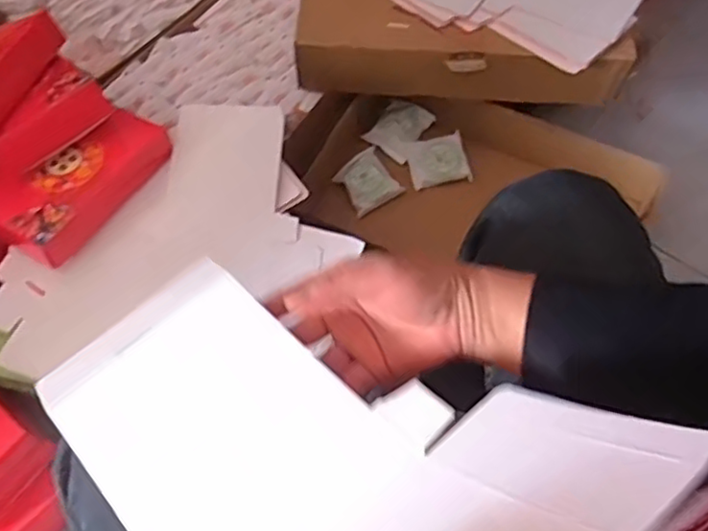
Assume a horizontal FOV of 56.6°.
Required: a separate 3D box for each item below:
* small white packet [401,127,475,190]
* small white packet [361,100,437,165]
[{"bbox_3d":[0.130,-0.163,1.020,0.090,0.014,0.086,-9,62,-5],"label":"small white packet"},{"bbox_3d":[0.071,-0.220,1.053,0.080,0.018,0.096,31,81,12],"label":"small white packet"}]

